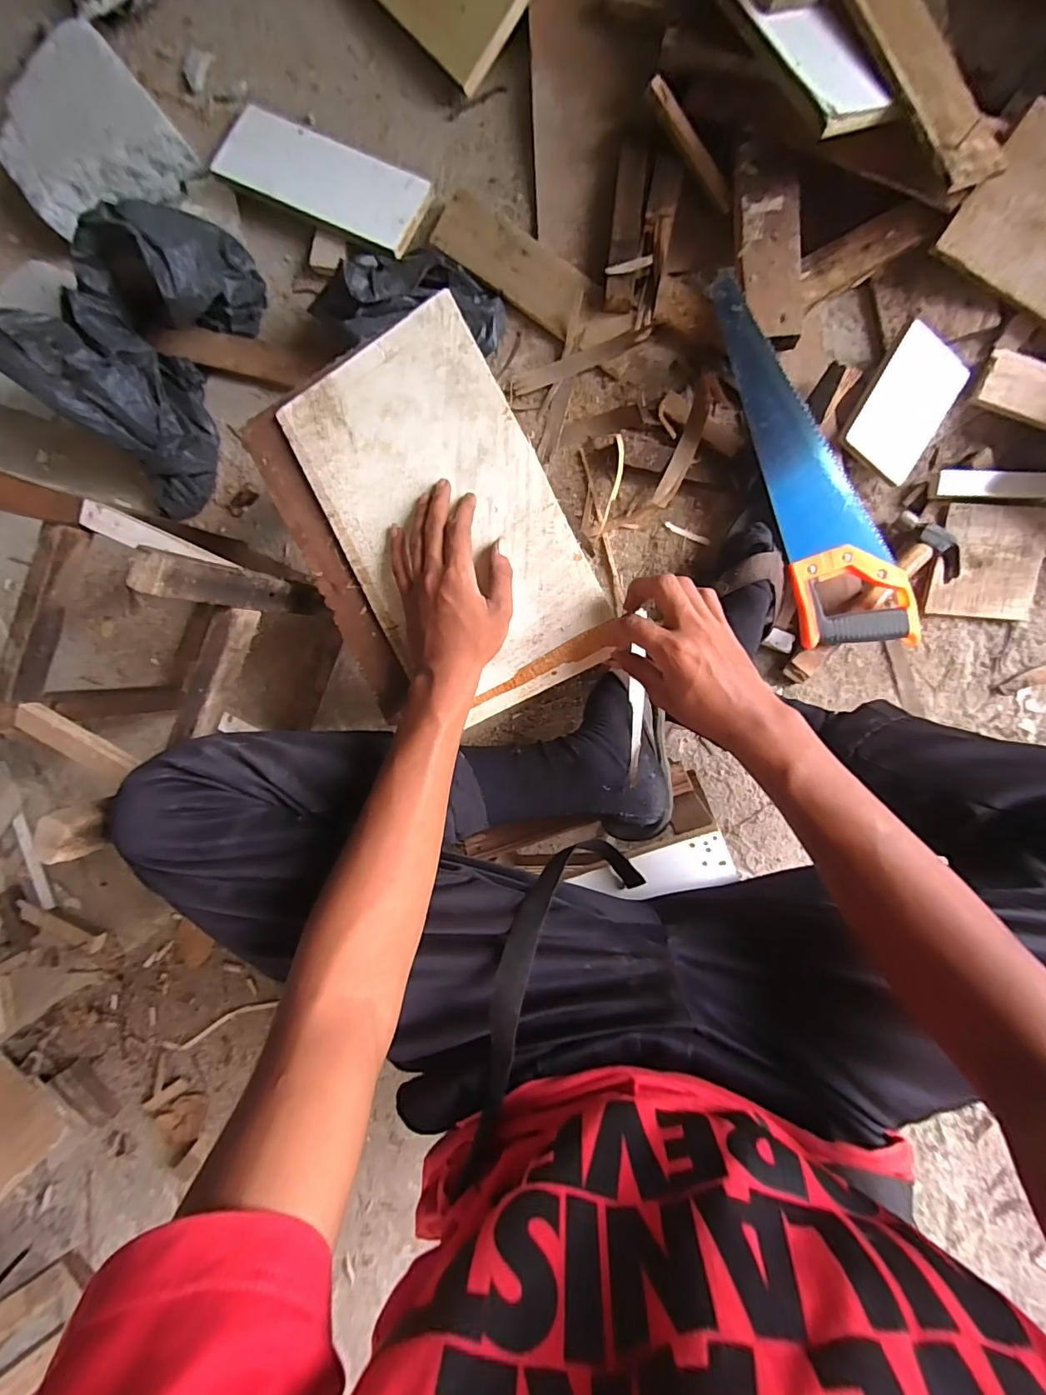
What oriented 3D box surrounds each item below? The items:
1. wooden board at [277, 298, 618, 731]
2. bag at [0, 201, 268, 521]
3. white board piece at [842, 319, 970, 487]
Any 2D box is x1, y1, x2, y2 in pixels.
[{"bbox_3d":[-0.067,-0.154,0.449,0.187,0.014,0.338,-27,90,9],"label":"wooden board"},{"bbox_3d":[-0.468,-0.432,0.618,0.158,0.153,0.320,21,96,5],"label":"bag"},{"bbox_3d":[0.433,-0.325,0.573,0.109,0.013,0.130,27,106,-20],"label":"white board piece"}]

